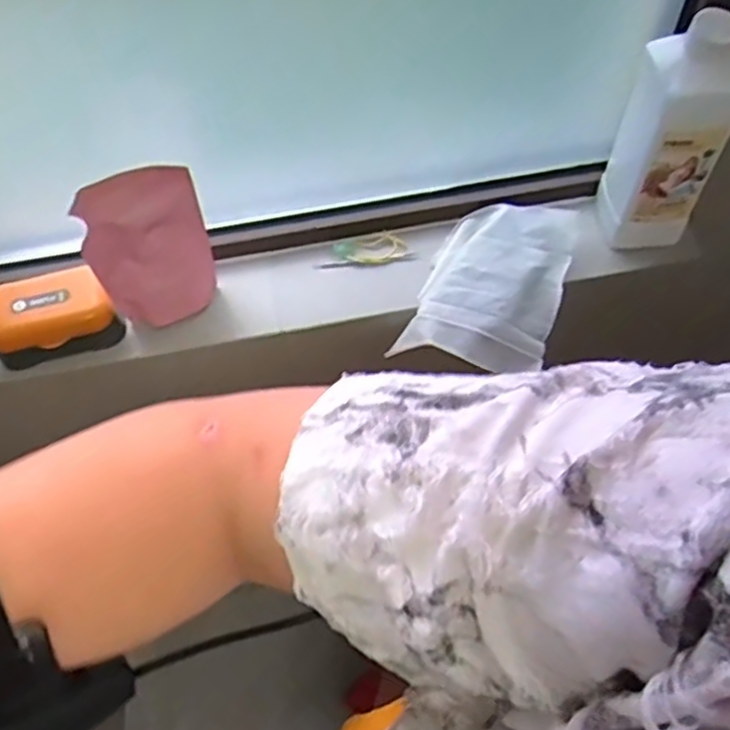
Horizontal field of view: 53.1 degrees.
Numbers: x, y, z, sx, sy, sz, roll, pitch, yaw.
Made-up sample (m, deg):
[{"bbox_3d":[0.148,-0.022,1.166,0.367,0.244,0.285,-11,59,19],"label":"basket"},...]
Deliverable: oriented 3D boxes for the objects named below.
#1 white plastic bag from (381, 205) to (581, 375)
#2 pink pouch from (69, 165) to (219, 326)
[{"bbox_3d":[0.136,-0.086,0.779,0.145,0.043,0.209,16,62,12],"label":"white plastic bag"},{"bbox_3d":[-0.203,-0.109,0.702,0.112,0.183,0.021,-25,61,-12],"label":"pink pouch"}]

